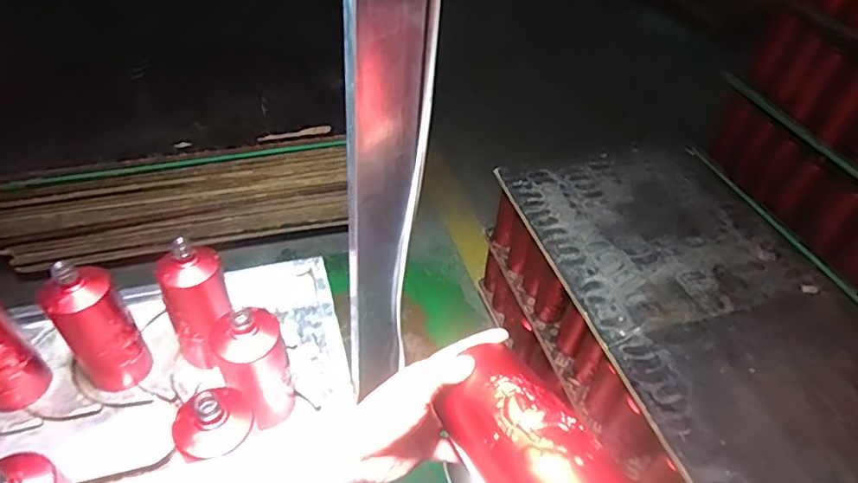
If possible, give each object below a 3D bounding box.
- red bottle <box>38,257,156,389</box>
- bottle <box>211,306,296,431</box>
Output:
[{"bbox_3d":[-0.451,0.118,0.754,0.087,0.198,0.073,-20,50,-24],"label":"red bottle"},{"bbox_3d":[-0.224,0.171,0.719,0.078,0.184,0.085,-21,51,-24],"label":"bottle"}]

